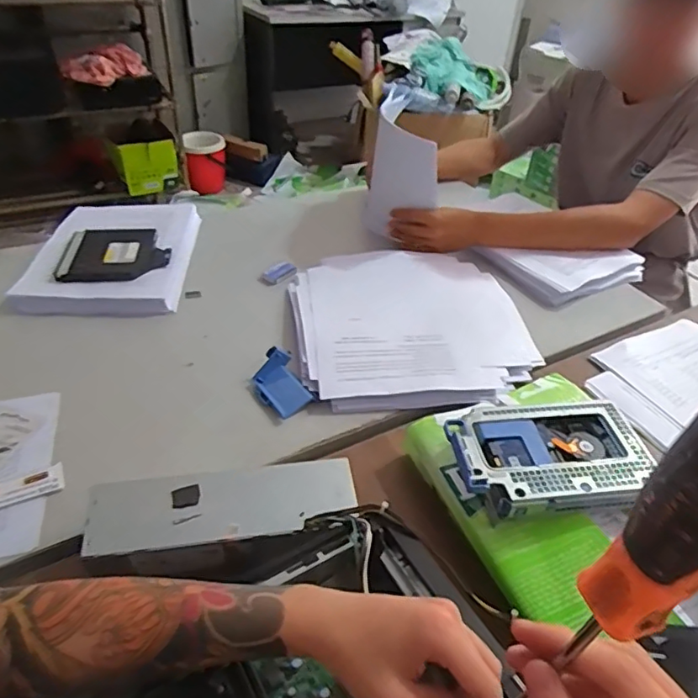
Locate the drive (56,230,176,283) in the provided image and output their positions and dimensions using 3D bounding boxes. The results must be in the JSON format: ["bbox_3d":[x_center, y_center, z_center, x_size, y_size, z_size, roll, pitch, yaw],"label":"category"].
[{"bbox_3d":[-0.367,-0.158,0.885,0.155,0.019,0.144,0,43,-8],"label":"drive"}]

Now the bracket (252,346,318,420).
[{"bbox_3d":[-0.083,0.040,0.679,0.056,0.035,0.086,-19,45,-24],"label":"bracket"}]

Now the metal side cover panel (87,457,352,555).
[{"bbox_3d":[-0.115,0.141,0.505,0.236,0.010,0.067,-6,51,-5],"label":"metal side cover panel"}]

